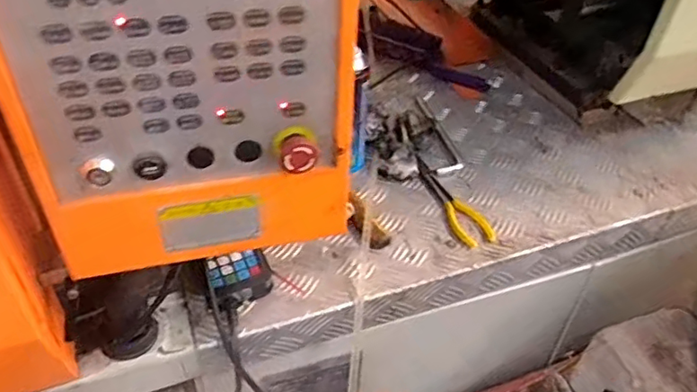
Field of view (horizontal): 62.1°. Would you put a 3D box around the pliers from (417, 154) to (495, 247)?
[{"bbox_3d":[0.164,0.005,0.941,0.054,0.011,0.204,-15,45,-19],"label":"pliers"}]

